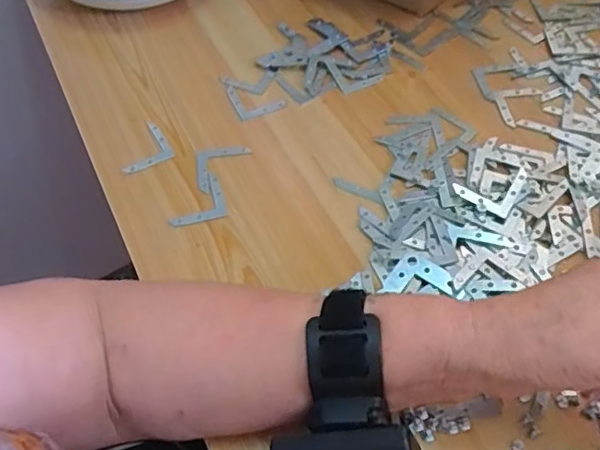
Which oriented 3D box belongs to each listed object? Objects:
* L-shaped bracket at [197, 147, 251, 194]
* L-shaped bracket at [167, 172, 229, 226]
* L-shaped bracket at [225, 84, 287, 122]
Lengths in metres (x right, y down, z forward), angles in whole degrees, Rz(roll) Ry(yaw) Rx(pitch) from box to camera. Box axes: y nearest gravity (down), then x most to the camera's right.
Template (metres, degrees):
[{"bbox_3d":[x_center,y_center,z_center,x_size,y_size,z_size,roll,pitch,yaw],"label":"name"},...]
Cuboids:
[{"bbox_3d":[-0.058,-0.043,0.436,0.040,0.004,0.043,-4,51,-3],"label":"L-shaped bracket"},{"bbox_3d":[-0.076,-0.018,0.419,0.040,0.004,0.041,-13,52,-10],"label":"L-shaped bracket"},{"bbox_3d":[-0.042,-0.098,0.480,0.053,0.004,0.030,19,65,9],"label":"L-shaped bracket"}]

